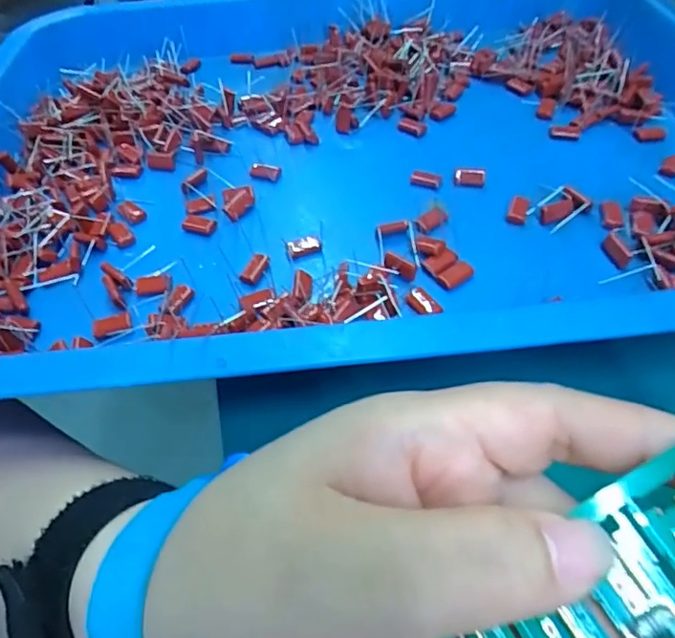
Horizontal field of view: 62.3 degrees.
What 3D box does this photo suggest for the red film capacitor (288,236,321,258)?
[{"bbox_3d":[-0.015,-0.033,0.259,0.015,0.006,0.007,-13,48,-10],"label":"red film capacitor"}]

